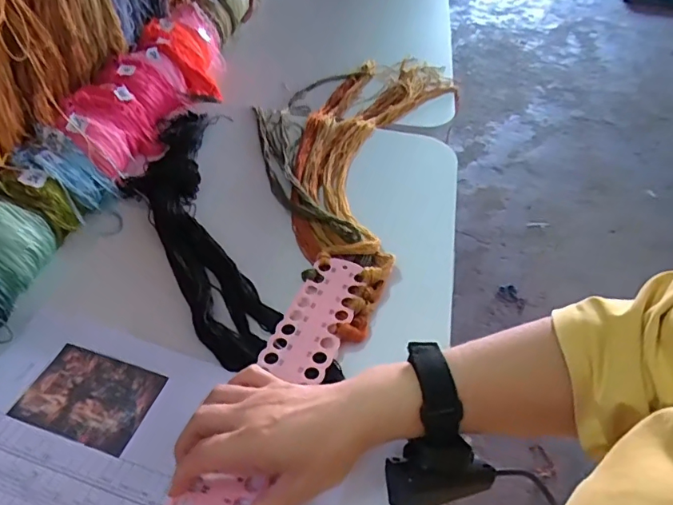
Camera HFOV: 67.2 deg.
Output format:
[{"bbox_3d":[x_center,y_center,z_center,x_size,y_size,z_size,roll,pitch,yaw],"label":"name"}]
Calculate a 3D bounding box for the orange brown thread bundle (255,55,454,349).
[{"bbox_3d":[0.015,-0.150,0.681,0.238,0.024,0.600,18,42,10],"label":"orange brown thread bundle"}]

